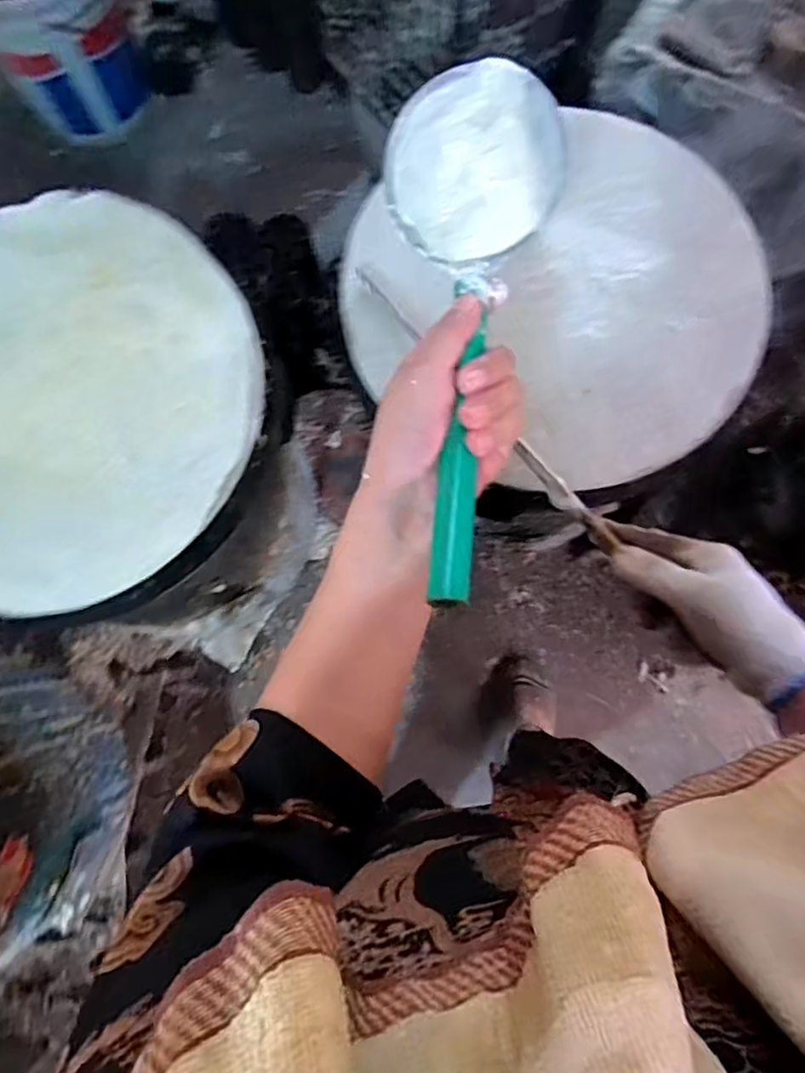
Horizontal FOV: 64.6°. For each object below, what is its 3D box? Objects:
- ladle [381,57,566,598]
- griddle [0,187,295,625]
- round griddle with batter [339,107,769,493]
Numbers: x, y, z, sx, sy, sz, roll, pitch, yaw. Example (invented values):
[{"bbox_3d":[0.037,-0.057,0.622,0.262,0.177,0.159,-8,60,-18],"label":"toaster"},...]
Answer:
[{"bbox_3d":[0.039,-0.117,0.352,0.101,0.059,0.310,2,73,1],"label":"ladle"},{"bbox_3d":[-0.309,-0.119,0.577,0.373,0.054,0.358,0,80,0],"label":"griddle"},{"bbox_3d":[0.156,-0.214,0.592,0.387,0.051,0.336,-28,81,-5],"label":"round griddle with batter"}]

